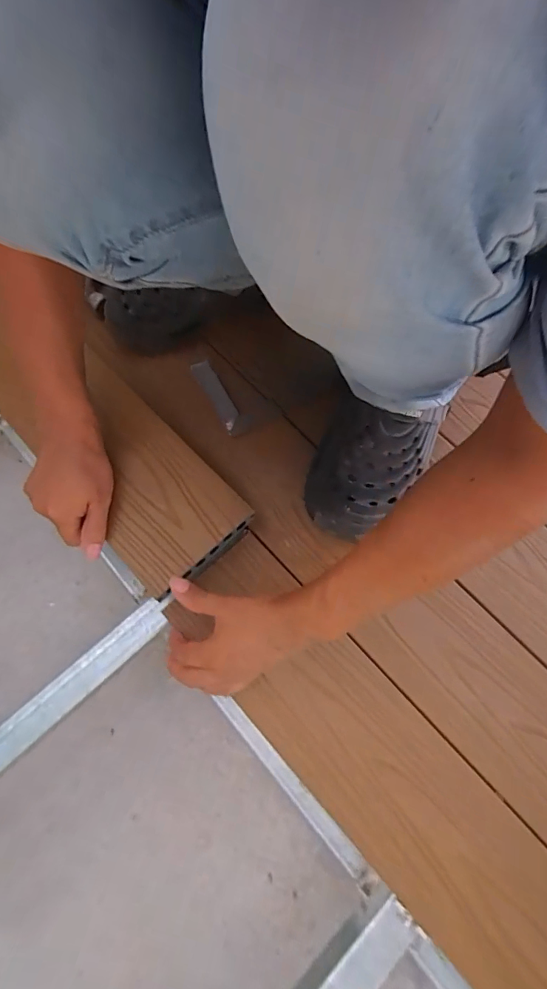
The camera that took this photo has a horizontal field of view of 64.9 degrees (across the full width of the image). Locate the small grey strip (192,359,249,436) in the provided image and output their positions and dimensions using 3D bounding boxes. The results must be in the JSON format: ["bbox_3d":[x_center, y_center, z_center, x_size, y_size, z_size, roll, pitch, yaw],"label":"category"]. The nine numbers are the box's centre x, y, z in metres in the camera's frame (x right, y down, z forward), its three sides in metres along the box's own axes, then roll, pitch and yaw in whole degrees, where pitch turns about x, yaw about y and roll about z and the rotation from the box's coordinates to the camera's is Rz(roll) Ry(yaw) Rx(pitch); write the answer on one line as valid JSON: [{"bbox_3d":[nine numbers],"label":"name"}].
[{"bbox_3d":[-0.074,-0.134,0.587,0.030,0.010,0.113,-31,83,-10],"label":"small grey strip"}]

